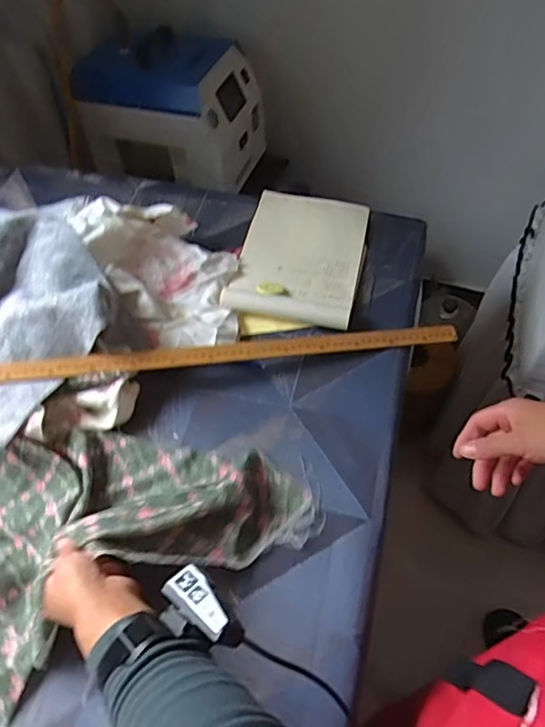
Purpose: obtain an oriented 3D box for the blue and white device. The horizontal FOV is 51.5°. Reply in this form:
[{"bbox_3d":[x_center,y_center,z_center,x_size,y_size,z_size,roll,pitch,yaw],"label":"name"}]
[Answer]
[{"bbox_3d":[-0.227,-0.616,1.332,0.377,0.269,0.232,10,56,9],"label":"blue and white device"}]

